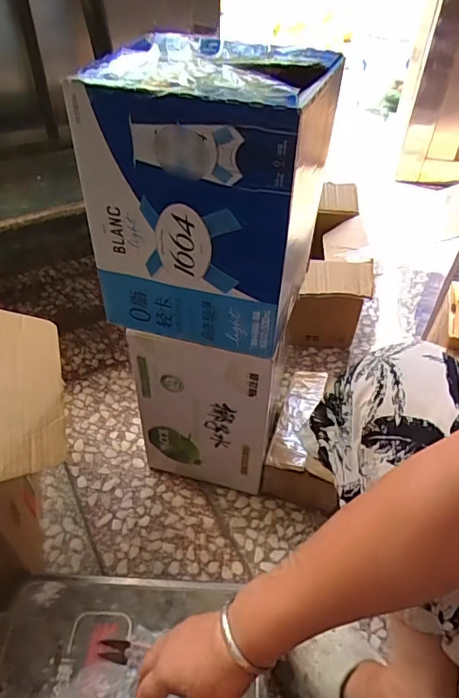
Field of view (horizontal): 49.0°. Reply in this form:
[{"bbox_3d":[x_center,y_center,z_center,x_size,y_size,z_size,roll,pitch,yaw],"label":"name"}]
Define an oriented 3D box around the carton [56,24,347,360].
[{"bbox_3d":[-0.023,-0.159,0.541,0.208,0.263,0.150,14,46,11],"label":"carton"}]

